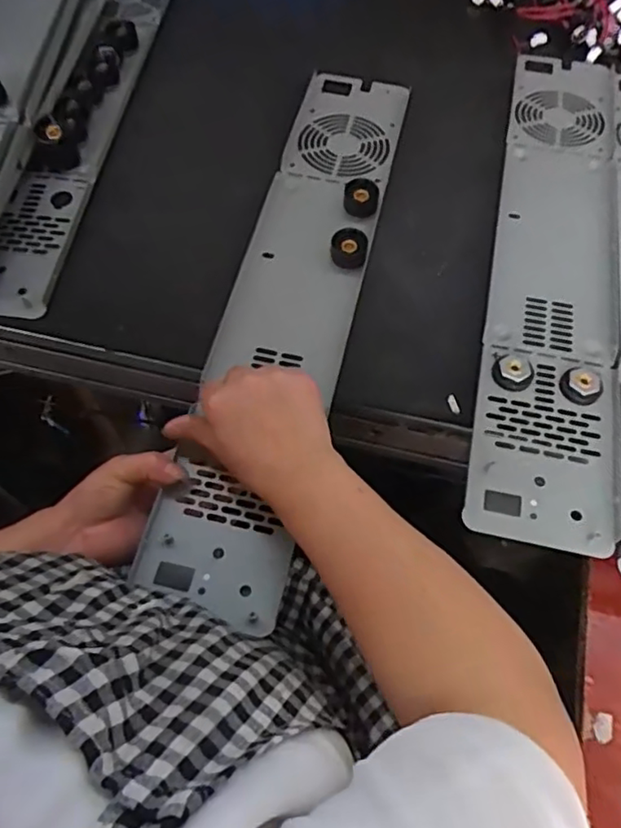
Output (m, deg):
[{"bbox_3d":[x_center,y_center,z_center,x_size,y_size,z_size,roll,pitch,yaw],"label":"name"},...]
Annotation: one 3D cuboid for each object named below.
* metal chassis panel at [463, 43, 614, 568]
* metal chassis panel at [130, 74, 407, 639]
[{"bbox_3d":[0.211,-0.144,0.534,0.100,0.013,0.539,11,63,7],"label":"metal chassis panel"},{"bbox_3d":[-0.015,-0.105,0.521,0.102,0.026,0.541,11,65,7],"label":"metal chassis panel"}]

